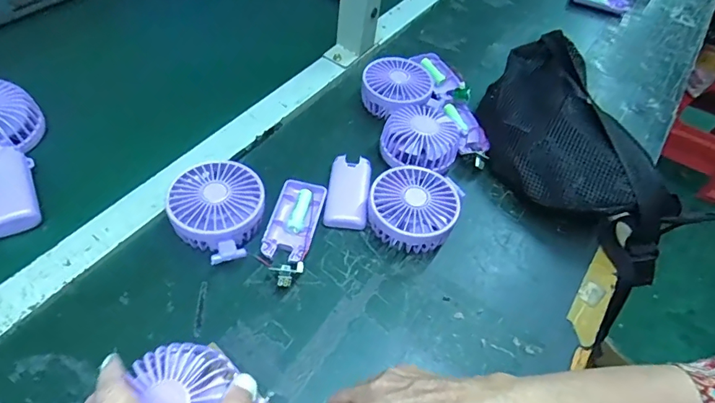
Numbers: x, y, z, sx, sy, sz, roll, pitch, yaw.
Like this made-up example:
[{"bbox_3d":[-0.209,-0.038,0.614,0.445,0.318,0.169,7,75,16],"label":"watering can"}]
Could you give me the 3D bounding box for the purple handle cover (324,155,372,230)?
[{"bbox_3d":[-0.009,-0.011,0.477,0.043,0.017,0.088,7,51,-1],"label":"purple handle cover"}]

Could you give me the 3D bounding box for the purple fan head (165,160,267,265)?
[{"bbox_3d":[-0.131,0.010,0.426,0.082,0.040,0.093,15,52,6],"label":"purple fan head"}]

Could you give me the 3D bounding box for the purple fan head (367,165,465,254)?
[{"bbox_3d":[0.056,0.008,0.448,0.082,0.043,0.086,3,51,-4],"label":"purple fan head"}]

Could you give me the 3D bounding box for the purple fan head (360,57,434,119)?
[{"bbox_3d":[0.049,-0.140,0.562,0.082,0.038,0.078,3,51,-4],"label":"purple fan head"}]

